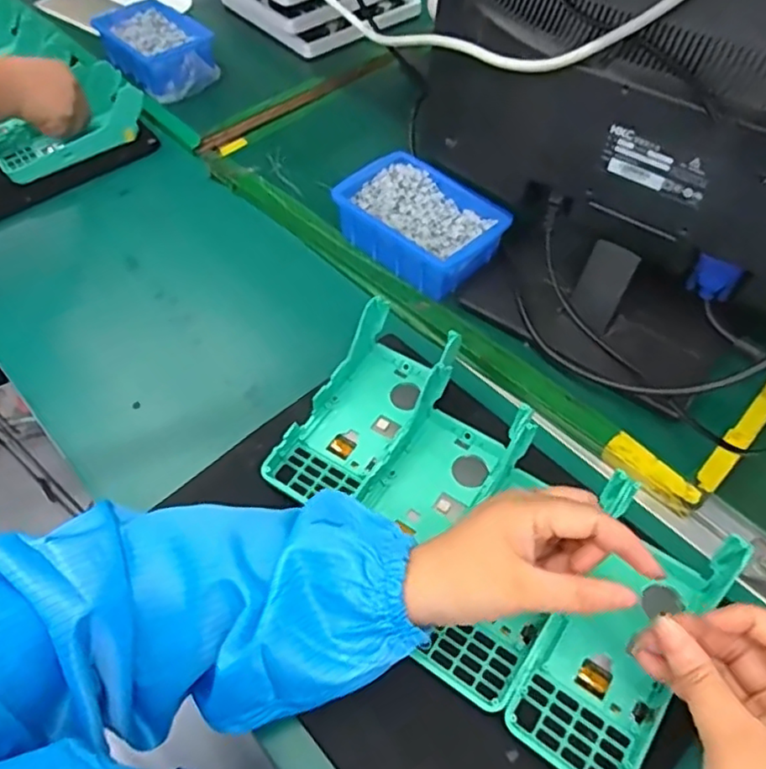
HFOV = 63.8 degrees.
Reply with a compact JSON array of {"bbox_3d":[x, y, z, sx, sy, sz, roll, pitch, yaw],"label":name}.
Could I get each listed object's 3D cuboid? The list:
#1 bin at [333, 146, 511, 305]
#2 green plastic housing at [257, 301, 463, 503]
[{"bbox_3d":[0.035,-0.150,0.584,0.106,0.057,0.147,-37,63,-24],"label":"bin"},{"bbox_3d":[-0.019,0.016,0.471,0.095,0.042,0.165,27,58,17],"label":"green plastic housing"}]

